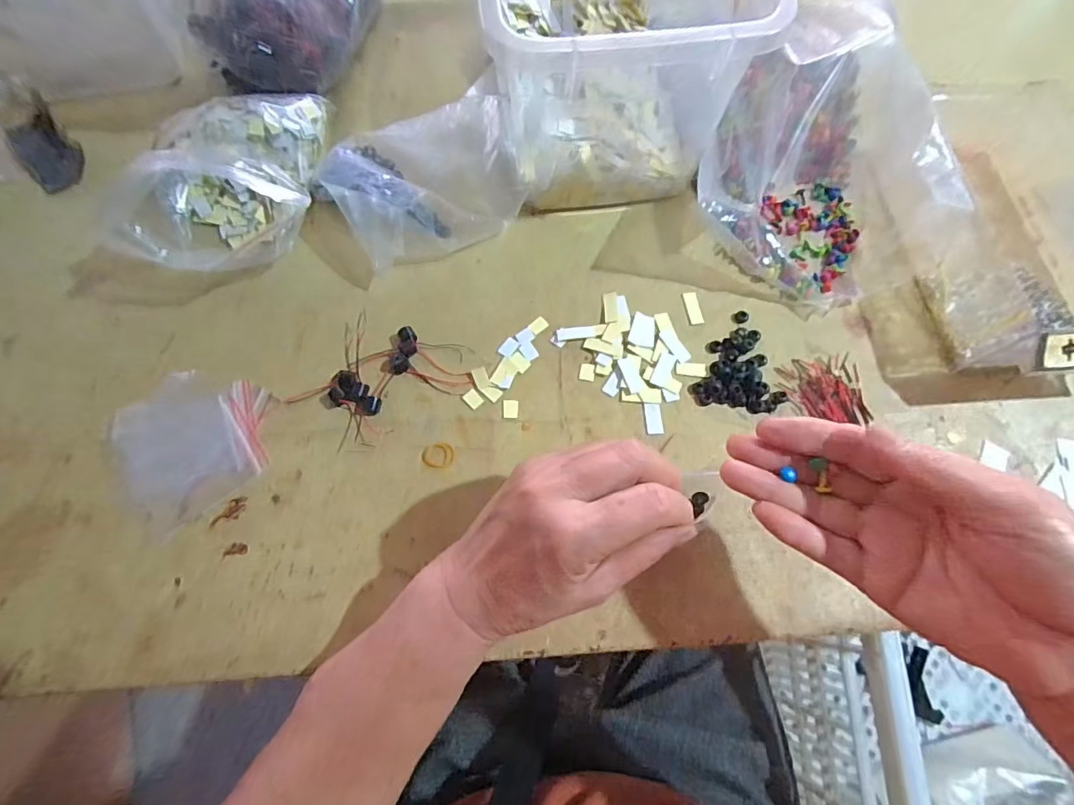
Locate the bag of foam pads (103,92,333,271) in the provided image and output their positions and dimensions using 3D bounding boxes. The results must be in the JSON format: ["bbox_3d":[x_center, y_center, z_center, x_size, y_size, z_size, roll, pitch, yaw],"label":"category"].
[{"bbox_3d":[-0.241,-0.184,0.385,0.131,0.052,0.193,15,71,4],"label":"bag of foam pads"}]

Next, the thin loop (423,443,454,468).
[{"bbox_3d":[-0.067,0.036,0.336,0.021,0.004,0.017,-3,71,-3],"label":"thin loop"}]

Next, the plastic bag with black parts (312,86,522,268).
[{"bbox_3d":[-0.092,-0.181,0.388,0.151,0.050,0.128,-27,73,-10],"label":"plastic bag with black parts"}]

